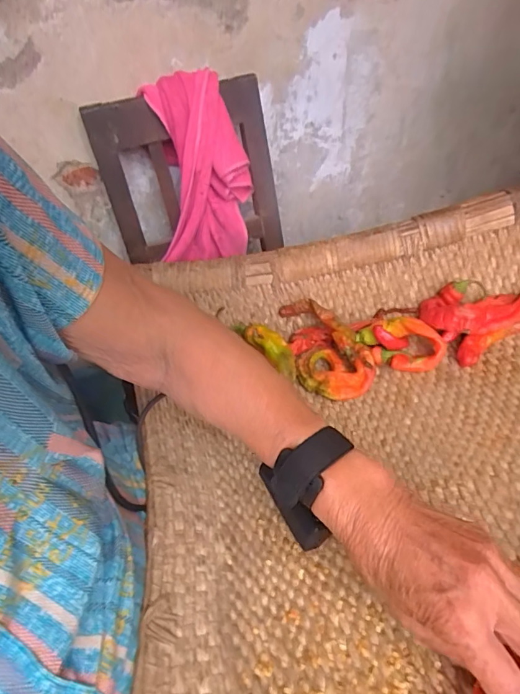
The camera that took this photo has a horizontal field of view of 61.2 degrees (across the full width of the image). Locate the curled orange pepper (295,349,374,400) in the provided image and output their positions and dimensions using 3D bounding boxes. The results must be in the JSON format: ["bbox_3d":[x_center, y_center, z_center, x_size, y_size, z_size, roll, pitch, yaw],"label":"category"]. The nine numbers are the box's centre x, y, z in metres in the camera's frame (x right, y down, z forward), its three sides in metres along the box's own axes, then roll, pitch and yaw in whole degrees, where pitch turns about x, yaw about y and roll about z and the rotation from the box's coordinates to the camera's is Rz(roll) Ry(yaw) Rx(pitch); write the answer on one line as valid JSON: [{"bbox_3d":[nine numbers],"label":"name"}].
[{"bbox_3d":[0.078,0.032,0.470,0.079,0.029,0.053,1,41,12],"label":"curled orange pepper"}]

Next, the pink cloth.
[{"bbox_3d":[-0.085,-0.245,0.646,0.136,0.250,0.074,-16,40,-8],"label":"pink cloth"}]

